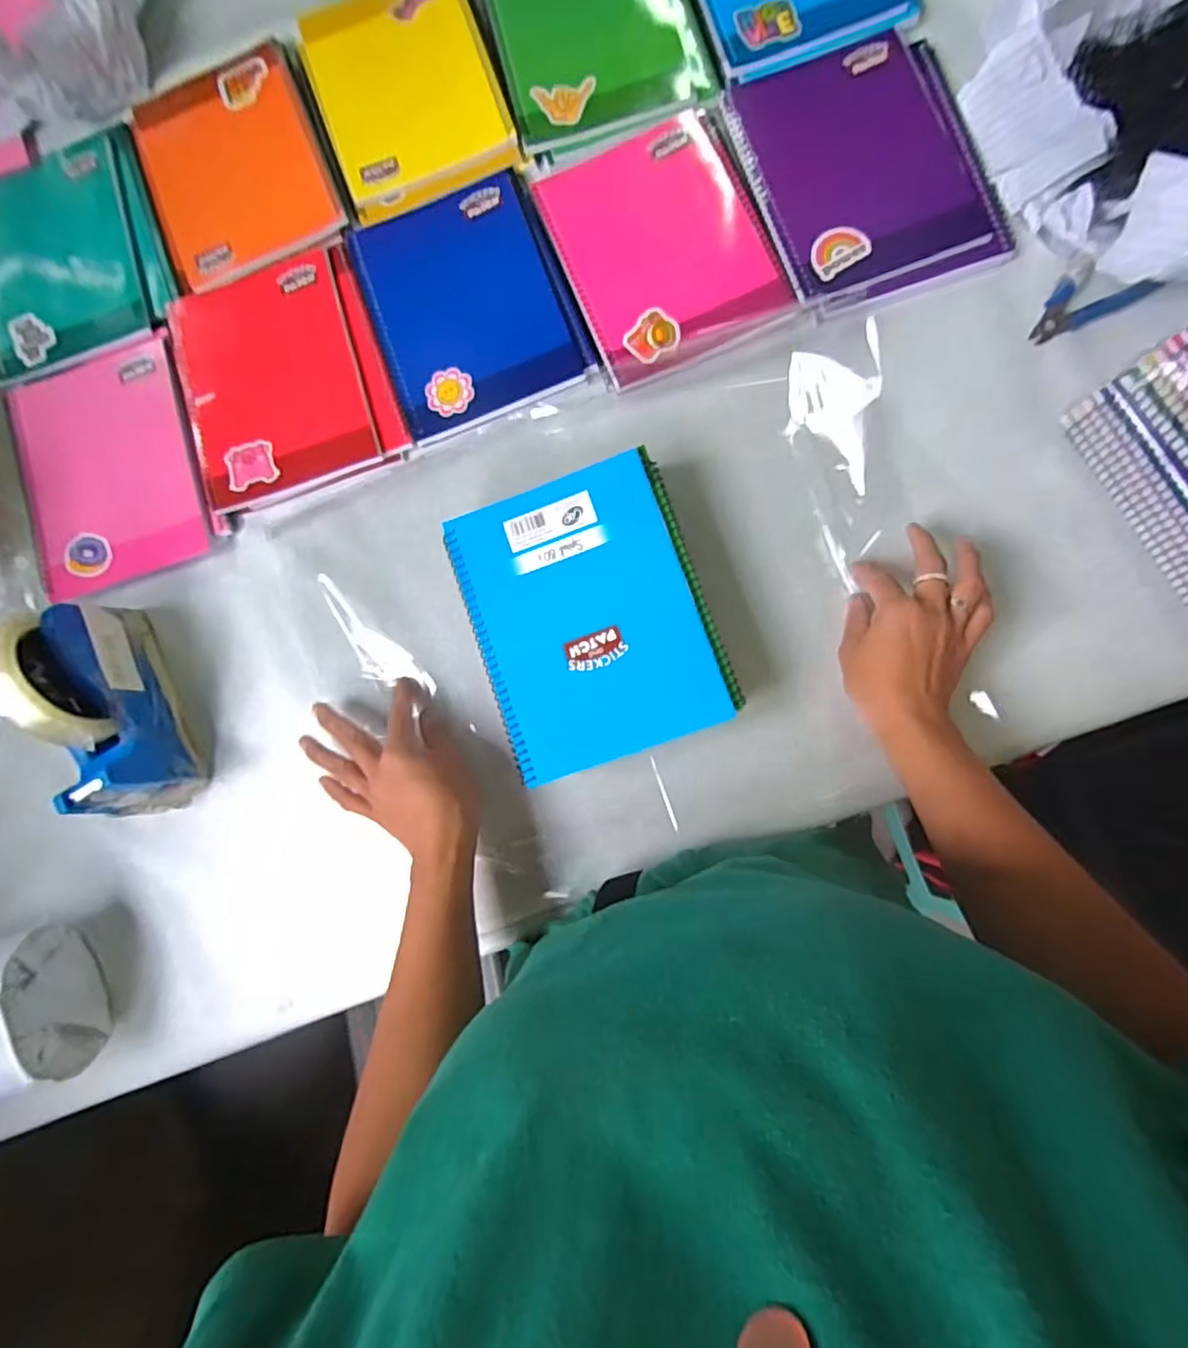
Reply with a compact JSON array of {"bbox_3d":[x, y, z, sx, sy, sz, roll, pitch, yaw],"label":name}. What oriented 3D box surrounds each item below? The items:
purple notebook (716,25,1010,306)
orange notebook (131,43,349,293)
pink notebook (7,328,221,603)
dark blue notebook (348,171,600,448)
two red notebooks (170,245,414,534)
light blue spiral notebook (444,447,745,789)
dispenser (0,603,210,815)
[{"bbox_3d":[0.213,-0.399,0.486,0.164,0.011,0.212,-18,85,4],"label":"purple notebook"},{"bbox_3d":[-0.316,-0.450,0.546,0.152,0.008,0.205,-21,85,4],"label":"orange notebook"},{"bbox_3d":[-0.413,-0.176,0.529,0.151,0.012,0.194,-20,85,4],"label":"pink notebook"},{"bbox_3d":[-0.103,-0.305,0.508,0.156,0.011,0.196,-21,85,4],"label":"dark blue notebook"},{"bbox_3d":[-0.261,-0.247,0.521,0.174,0.009,0.201,-20,85,4],"label":"two red notebooks"},{"bbox_3d":[-0.004,-0.042,0.427,0.153,0.013,0.195,-19,85,4],"label":"light blue spiral notebook"},{"bbox_3d":[-0.370,0.027,0.459,0.049,0.117,0.160,-27,84,3],"label":"dispenser"}]

